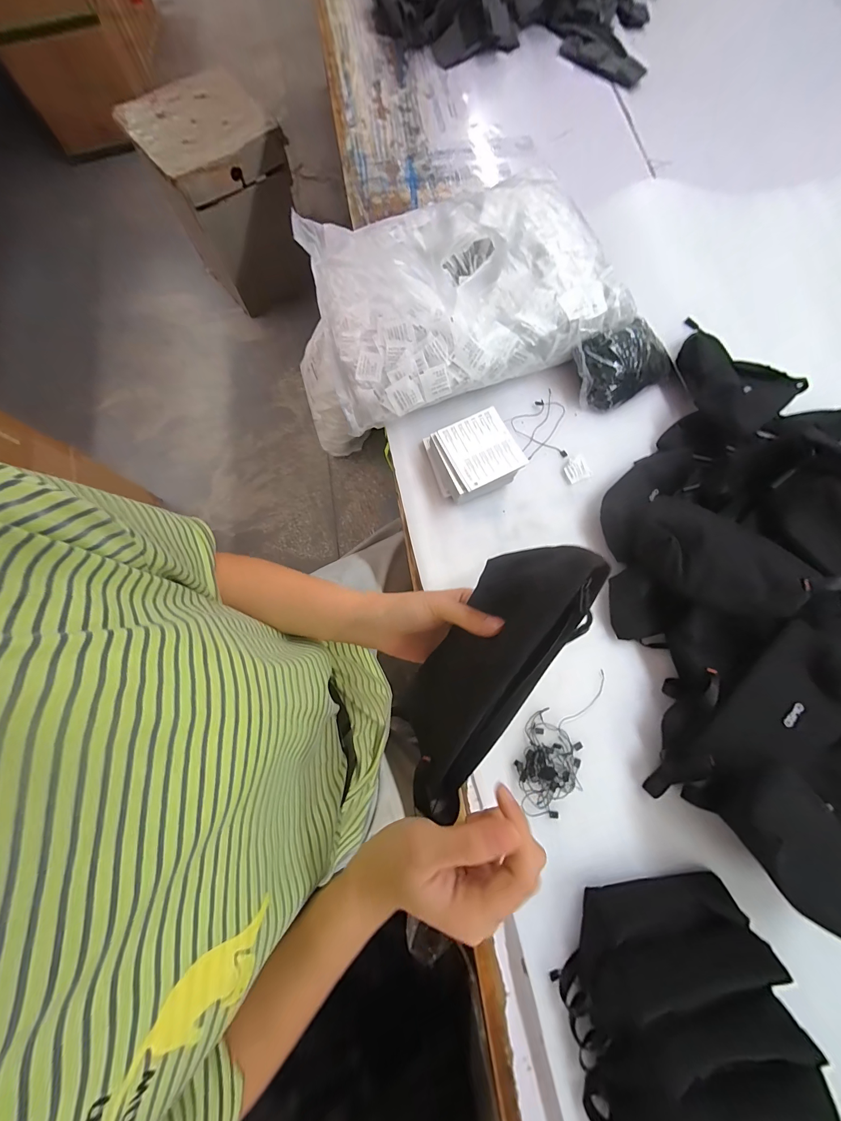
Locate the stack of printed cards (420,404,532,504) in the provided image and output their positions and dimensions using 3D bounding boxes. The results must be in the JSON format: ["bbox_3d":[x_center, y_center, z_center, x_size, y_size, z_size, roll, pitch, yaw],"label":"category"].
[{"bbox_3d":[0.074,-0.150,0.510,0.111,0.053,0.116,-26,77,-6],"label":"stack of printed cards"}]

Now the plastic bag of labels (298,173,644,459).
[{"bbox_3d":[0.040,-0.416,0.554,0.454,0.099,0.339,-20,77,-5],"label":"plastic bag of labels"}]

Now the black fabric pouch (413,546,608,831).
[{"bbox_3d":[0.042,0.073,0.253,0.082,0.023,0.195,39,104,51],"label":"black fabric pouch"}]

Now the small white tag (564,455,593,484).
[{"bbox_3d":[0.234,-0.137,0.532,0.036,0.004,0.036,-23,77,-6],"label":"small white tag"}]

